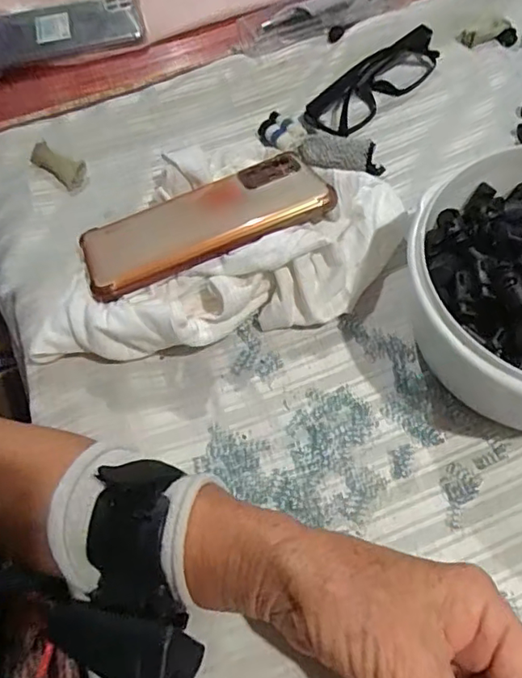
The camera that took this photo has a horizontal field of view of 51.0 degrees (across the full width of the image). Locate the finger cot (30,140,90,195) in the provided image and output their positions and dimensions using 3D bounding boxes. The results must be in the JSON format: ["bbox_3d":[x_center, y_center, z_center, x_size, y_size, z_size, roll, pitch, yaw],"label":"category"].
[{"bbox_3d":[-0.159,-0.136,0.431,0.058,0.017,0.021,33,68,20],"label":"finger cot"}]

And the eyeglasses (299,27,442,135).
[{"bbox_3d":[0.094,-0.204,0.434,0.131,0.023,0.035,-37,65,-16],"label":"eyeglasses"}]

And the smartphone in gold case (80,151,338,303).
[{"bbox_3d":[-0.040,-0.079,0.362,0.157,0.010,0.077,-25,45,-8],"label":"smartphone in gold case"}]

